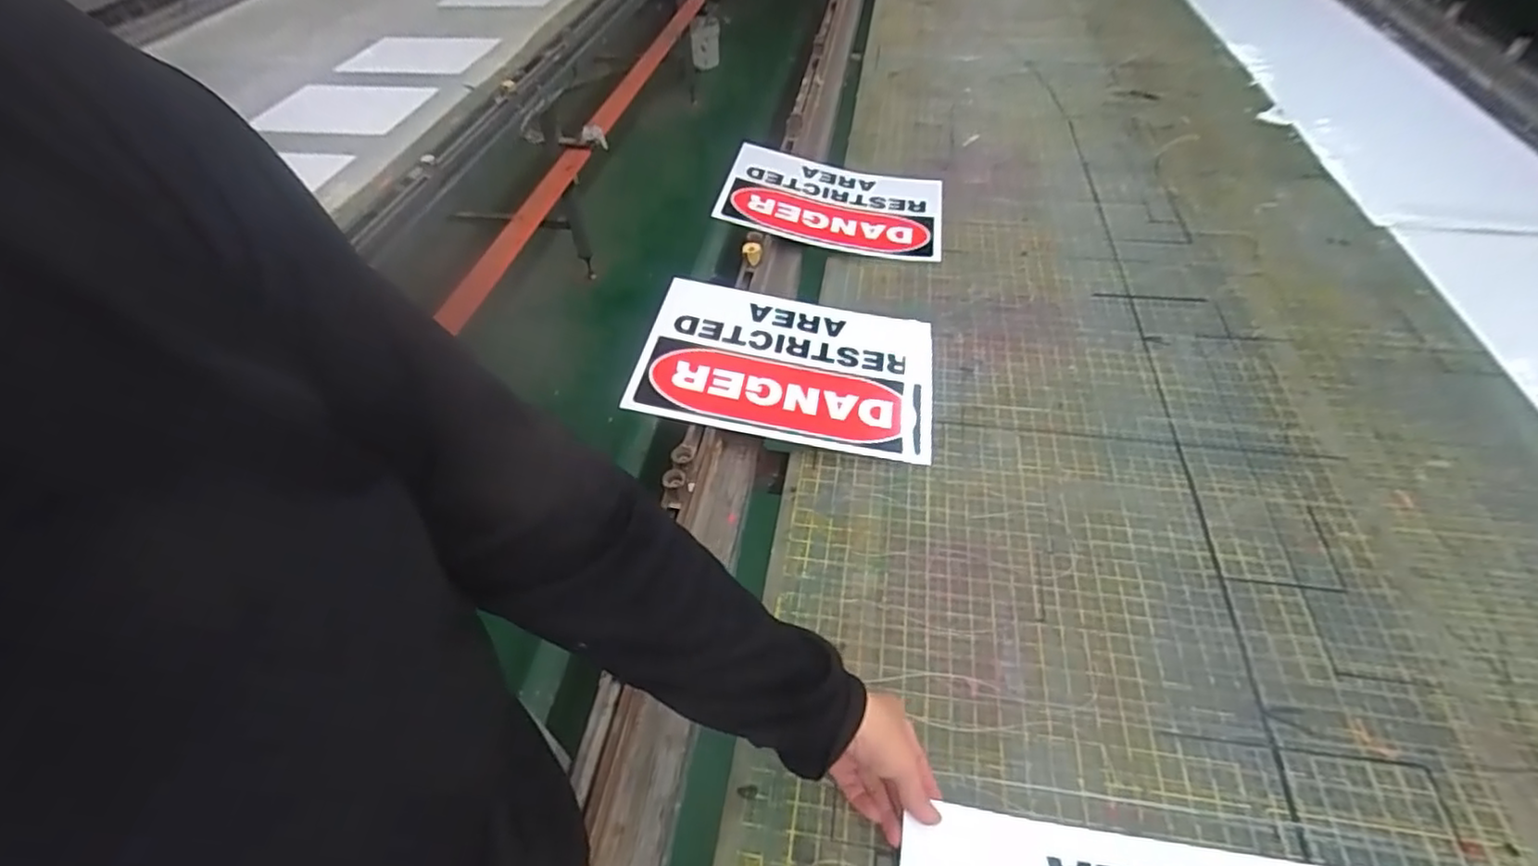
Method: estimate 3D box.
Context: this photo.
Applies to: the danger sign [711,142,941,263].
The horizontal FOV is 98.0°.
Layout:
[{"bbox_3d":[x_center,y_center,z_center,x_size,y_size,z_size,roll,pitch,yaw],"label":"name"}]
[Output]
[{"bbox_3d":[0.104,-0.375,1.098,0.349,0.025,0.236,11,50,0],"label":"danger sign"}]

